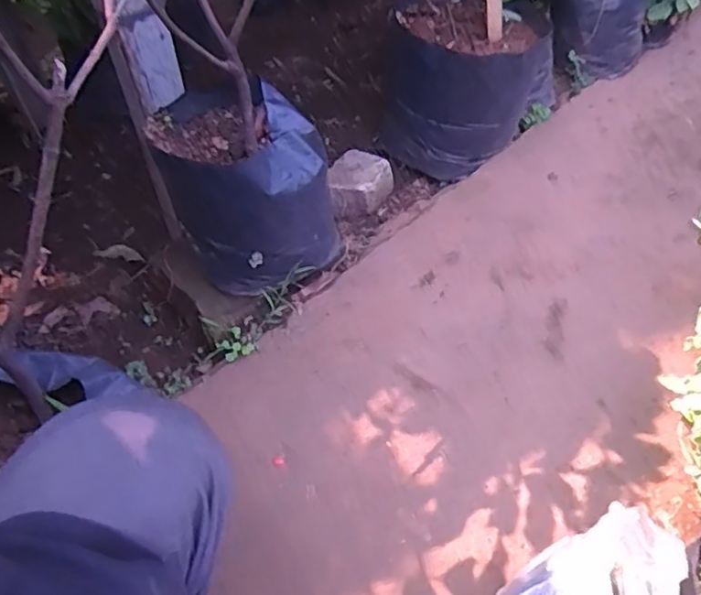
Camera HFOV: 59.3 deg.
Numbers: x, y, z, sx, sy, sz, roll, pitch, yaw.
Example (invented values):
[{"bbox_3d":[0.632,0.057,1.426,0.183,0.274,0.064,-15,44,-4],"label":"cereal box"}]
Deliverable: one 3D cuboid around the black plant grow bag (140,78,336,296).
[{"bbox_3d":[-0.142,-0.155,0.876,0.220,0.184,0.223,-21,55,-17],"label":"black plant grow bag"}]

